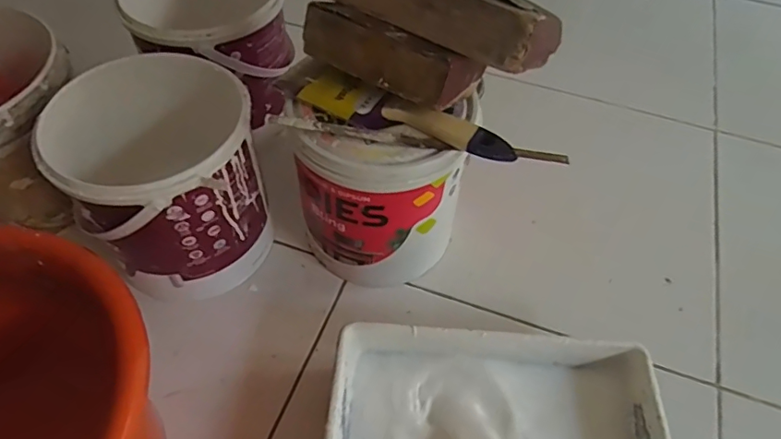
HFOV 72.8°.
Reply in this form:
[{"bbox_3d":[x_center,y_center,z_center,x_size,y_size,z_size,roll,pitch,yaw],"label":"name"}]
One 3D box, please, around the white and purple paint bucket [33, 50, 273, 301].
[{"bbox_3d":[-0.224,-0.037,0.546,0.170,0.189,0.184,1,54,-2],"label":"white and purple paint bucket"}]

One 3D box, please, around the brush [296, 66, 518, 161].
[{"bbox_3d":[0.011,-0.084,0.451,0.186,0.018,0.044,26,57,15],"label":"brush"}]

